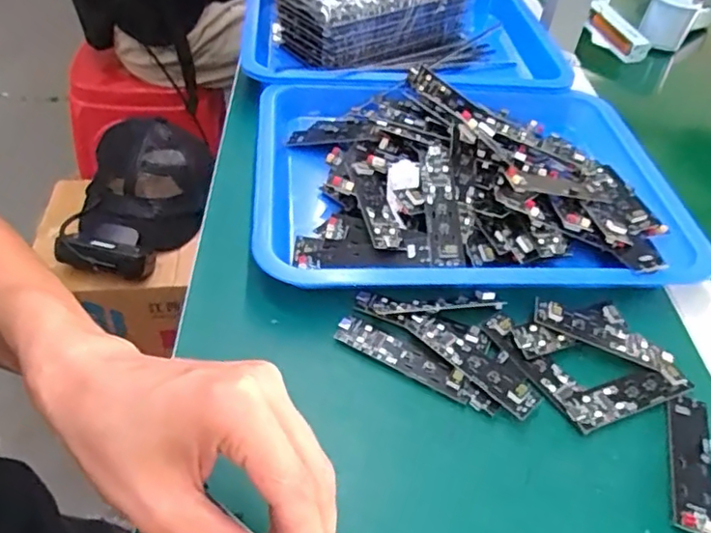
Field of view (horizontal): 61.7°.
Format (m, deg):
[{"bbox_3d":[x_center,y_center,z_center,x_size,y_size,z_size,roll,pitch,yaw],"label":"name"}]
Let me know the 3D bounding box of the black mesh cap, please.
[{"bbox_3d":[-0.266,-0.096,0.745,0.136,0.090,0.207,1,46,-5],"label":"black mesh cap"}]

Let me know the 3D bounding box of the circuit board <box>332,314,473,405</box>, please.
[{"bbox_3d":[0.030,0.056,0.375,0.093,0.006,0.021,26,49,18],"label":"circuit board"}]

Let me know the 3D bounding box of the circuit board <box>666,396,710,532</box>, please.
[{"bbox_3d":[0.194,0.113,0.344,0.023,0.010,0.088,16,46,9],"label":"circuit board"}]

